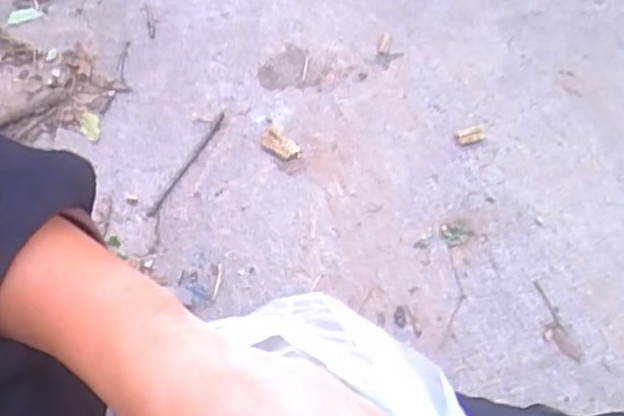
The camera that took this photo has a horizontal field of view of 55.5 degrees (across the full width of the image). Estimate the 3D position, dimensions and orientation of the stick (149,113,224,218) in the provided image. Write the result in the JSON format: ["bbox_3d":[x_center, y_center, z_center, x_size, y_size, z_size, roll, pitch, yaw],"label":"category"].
[{"bbox_3d":[-0.179,-0.065,0.866,0.011,0.004,0.205,21,63,15],"label":"stick"}]

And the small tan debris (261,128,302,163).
[{"bbox_3d":[-0.049,-0.090,0.872,0.073,0.006,0.036,34,67,21],"label":"small tan debris"}]

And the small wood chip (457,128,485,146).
[{"bbox_3d":[0.228,-0.102,0.853,0.044,0.004,0.024,-16,60,-5],"label":"small wood chip"}]

